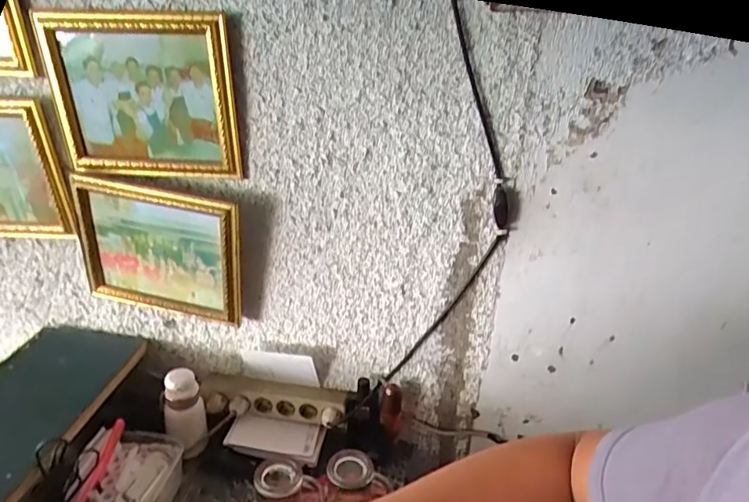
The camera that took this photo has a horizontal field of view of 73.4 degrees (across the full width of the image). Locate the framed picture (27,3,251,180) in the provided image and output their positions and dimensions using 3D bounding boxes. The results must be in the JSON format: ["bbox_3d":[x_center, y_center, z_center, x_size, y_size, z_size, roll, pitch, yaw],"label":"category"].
[{"bbox_3d":[-0.364,-0.243,0.793,0.296,0.242,0.019,5,24,5],"label":"framed picture"}]

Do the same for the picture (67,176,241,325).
[{"bbox_3d":[-0.379,0.002,0.877,0.303,0.242,0.026,8,24,11],"label":"picture"}]

